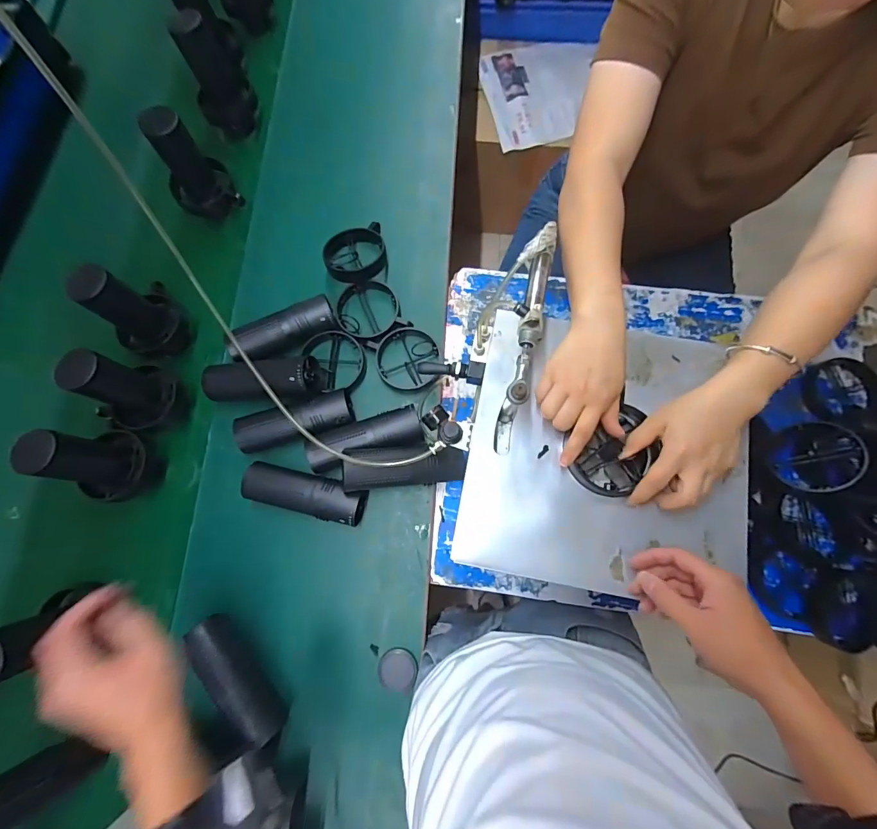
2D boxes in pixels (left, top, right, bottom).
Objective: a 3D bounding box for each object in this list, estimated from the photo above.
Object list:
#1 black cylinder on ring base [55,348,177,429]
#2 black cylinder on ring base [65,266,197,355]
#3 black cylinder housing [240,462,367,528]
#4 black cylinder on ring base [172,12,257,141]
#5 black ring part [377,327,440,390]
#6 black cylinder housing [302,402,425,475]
[{"bbox_3d":[-0.432,-0.036,0.534,0.099,0.140,0.089,20,78,6],"label":"black cylinder on ring base"},{"bbox_3d":[-0.437,-0.146,0.576,0.087,0.149,0.097,36,81,9],"label":"black cylinder on ring base"},{"bbox_3d":[-0.183,0.108,0.555,0.158,0.045,0.054,13,78,4],"label":"black cylinder housing"},{"bbox_3d":[-0.389,-0.589,0.701,0.095,0.174,0.111,-28,78,-5],"label":"black cylinder on ring base"},{"bbox_3d":[-0.046,-0.086,0.618,0.094,0.013,0.099,0,77,1],"label":"black ring part"},{"bbox_3d":[-0.102,0.037,0.573,0.160,0.046,0.055,-18,77,-3],"label":"black cylinder housing"}]

